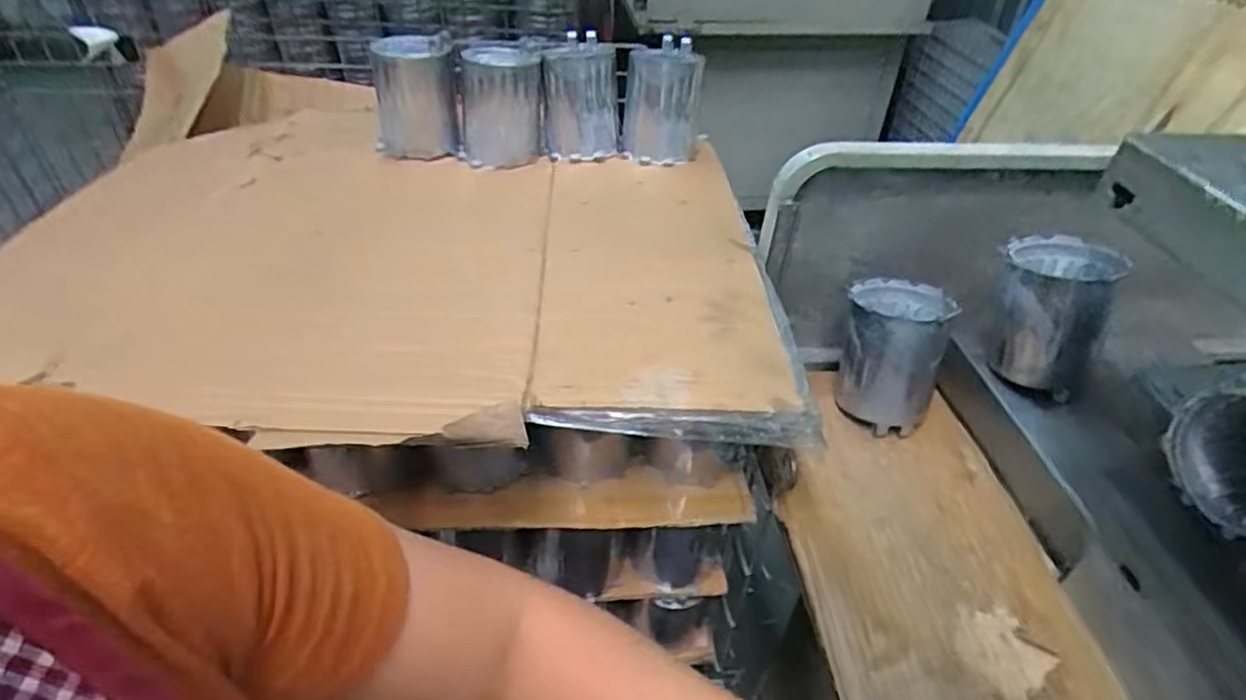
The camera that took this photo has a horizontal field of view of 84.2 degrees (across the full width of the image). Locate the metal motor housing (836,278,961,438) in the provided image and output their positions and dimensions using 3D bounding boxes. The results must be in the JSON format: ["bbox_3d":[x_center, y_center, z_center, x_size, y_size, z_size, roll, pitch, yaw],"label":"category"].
[{"bbox_3d":[0.258,0.004,0.669,0.096,0.125,0.111,21,43,20],"label":"metal motor housing"}]

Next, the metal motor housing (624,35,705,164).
[{"bbox_3d":[0.046,-0.293,0.826,0.088,0.120,0.090,4,40,1],"label":"metal motor housing"}]

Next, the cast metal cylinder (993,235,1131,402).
[{"bbox_3d":[0.395,-0.031,0.643,0.095,0.134,0.091,17,31,28],"label":"cast metal cylinder"}]

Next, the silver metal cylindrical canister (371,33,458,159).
[{"bbox_3d":[-0.241,-0.287,0.793,0.095,0.130,0.100,-9,42,-14],"label":"silver metal cylindrical canister"}]

